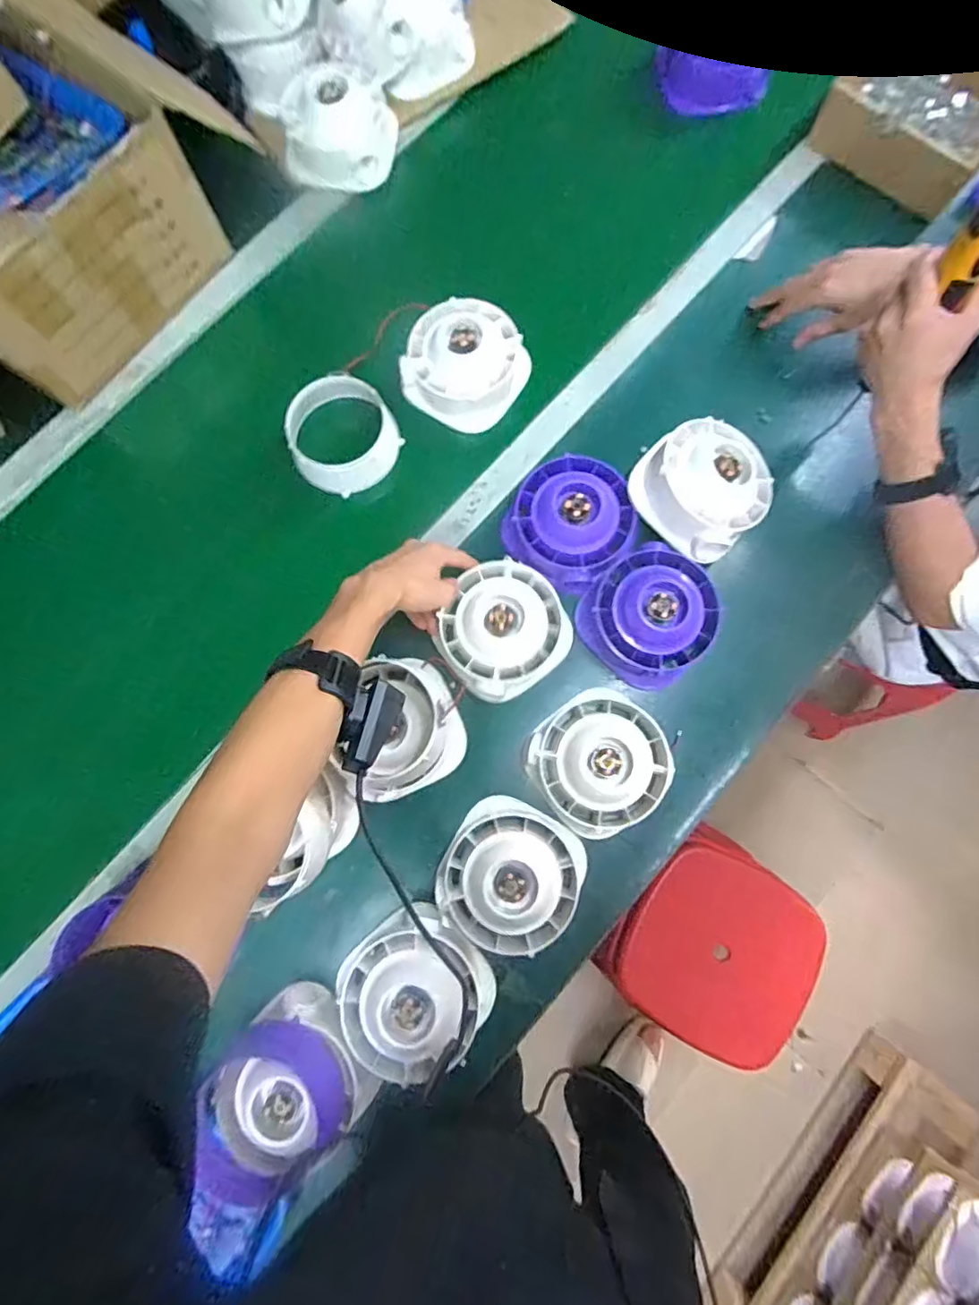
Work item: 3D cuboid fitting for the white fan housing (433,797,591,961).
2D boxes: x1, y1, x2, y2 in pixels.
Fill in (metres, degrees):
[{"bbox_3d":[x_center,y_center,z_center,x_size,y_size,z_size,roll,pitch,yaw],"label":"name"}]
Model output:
[{"bbox_3d":[0.023,0.226,0.573,0.138,0.056,0.137,28,81,6],"label":"white fan housing"}]

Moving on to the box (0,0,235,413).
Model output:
[{"bbox_3d":[-0.570,-0.530,0.650,0.395,0.187,0.298,38,83,7],"label":"box"}]

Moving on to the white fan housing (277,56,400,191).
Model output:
[{"bbox_3d":[-0.190,-0.660,0.726,0.147,0.080,0.109,-12,80,-1],"label":"white fan housing"}]

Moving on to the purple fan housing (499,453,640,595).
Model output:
[{"bbox_3d":[0.091,-0.145,0.629,0.131,0.050,0.129,29,82,6],"label":"purple fan housing"}]

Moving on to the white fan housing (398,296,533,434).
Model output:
[{"bbox_3d":[-0.028,-0.347,0.682,0.132,0.064,0.135,0,80,1],"label":"white fan housing"}]

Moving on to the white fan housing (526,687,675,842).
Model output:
[{"bbox_3d":[0.114,0.113,0.594,0.131,0.063,0.132,0,80,1],"label":"white fan housing"}]

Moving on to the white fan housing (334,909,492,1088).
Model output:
[{"bbox_3d":[-0.075,0.329,0.554,0.126,0.070,0.130,0,80,1],"label":"white fan housing"}]

